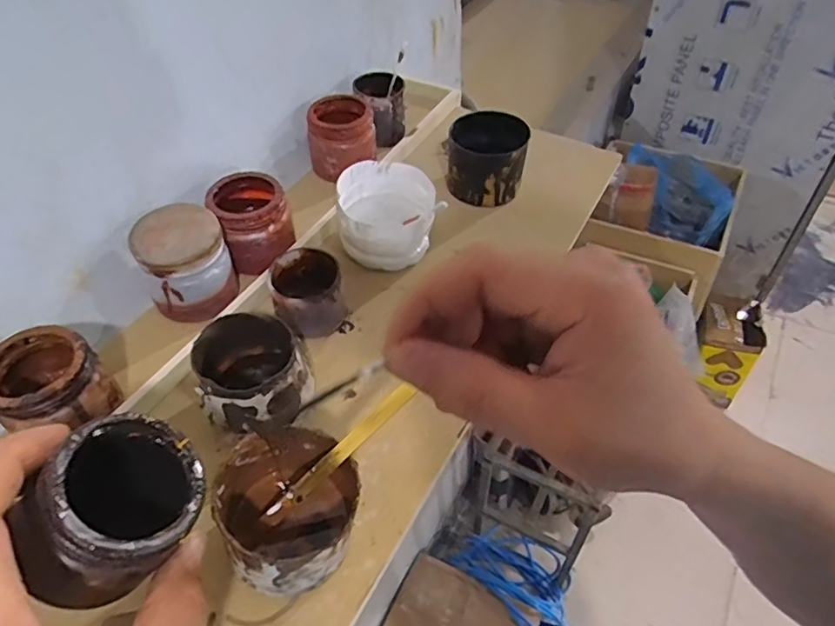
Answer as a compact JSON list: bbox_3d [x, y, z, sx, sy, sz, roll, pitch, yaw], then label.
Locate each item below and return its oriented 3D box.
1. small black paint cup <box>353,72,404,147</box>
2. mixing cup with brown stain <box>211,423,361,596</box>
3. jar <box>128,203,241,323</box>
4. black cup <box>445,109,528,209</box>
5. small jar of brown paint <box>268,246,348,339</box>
[{"bbox_3d":[-0.032,-0.187,0.518,0.041,0.047,0.044,-2,46,2],"label":"small black paint cup"},{"bbox_3d":[-0.067,0.096,0.290,0.074,0.046,0.076,-2,46,2],"label":"mixing cup with brown stain"},{"bbox_3d":[-0.152,-0.033,0.378,0.056,0.059,0.050,-21,48,-15],"label":"jar"},{"bbox_3d":[0.059,-0.130,0.473,0.061,0.052,0.063,-2,46,2],"label":"black cup"},{"bbox_3d":[-0.073,-0.014,0.382,0.044,0.039,0.048,-2,46,2],"label":"small jar of brown paint"}]

